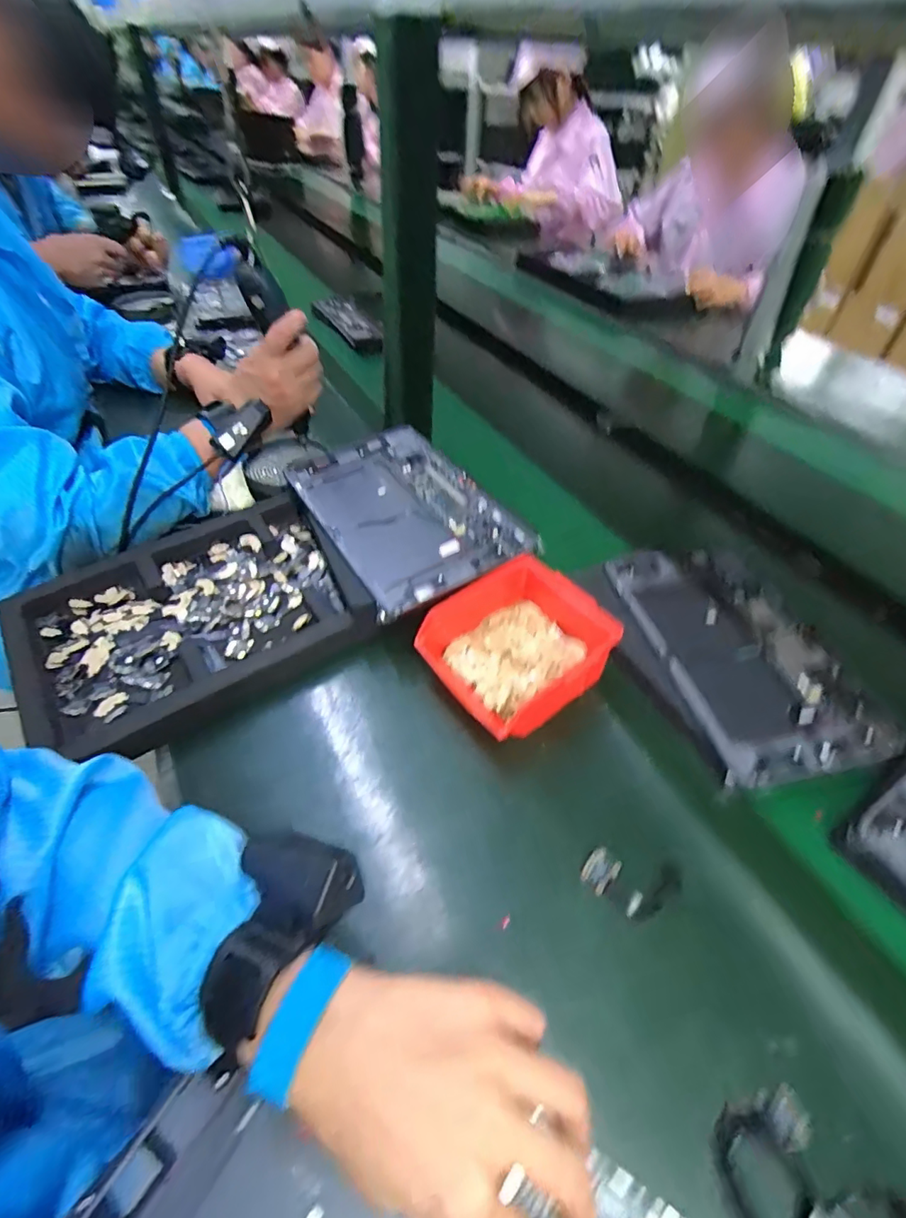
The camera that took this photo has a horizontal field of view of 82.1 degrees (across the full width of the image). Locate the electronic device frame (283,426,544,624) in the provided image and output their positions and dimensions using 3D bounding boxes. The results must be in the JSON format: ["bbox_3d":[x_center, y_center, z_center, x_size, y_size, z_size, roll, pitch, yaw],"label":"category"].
[{"bbox_3d":[-0.047,-0.109,0.560,0.182,0.023,0.263,-22,53,-22],"label":"electronic device frame"}]

